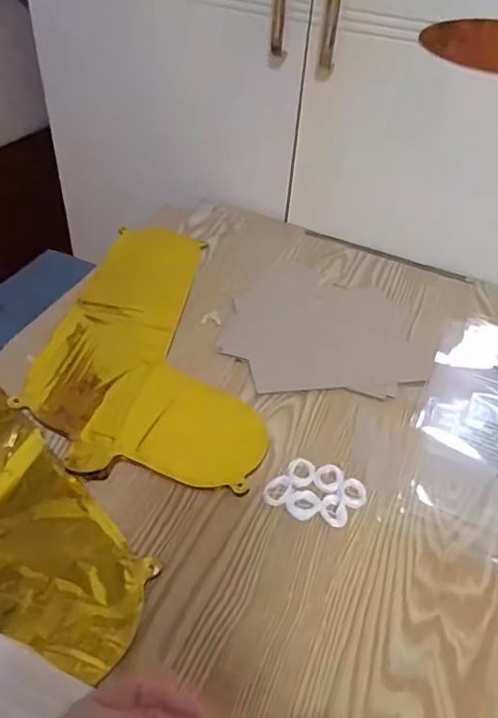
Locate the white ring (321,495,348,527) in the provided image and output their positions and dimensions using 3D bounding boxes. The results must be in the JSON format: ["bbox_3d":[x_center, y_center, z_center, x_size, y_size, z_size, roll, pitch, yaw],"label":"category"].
[{"bbox_3d":[0.071,0.128,0.460,0.021,0.005,0.026,-14,47,-20],"label":"white ring"}]

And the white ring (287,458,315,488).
[{"bbox_3d":[0.046,0.101,0.485,0.024,0.004,0.031,9,43,4],"label":"white ring"}]

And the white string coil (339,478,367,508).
[{"bbox_3d":[0.090,0.117,0.473,0.023,0.008,0.028,12,44,7],"label":"white string coil"}]

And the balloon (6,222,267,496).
[{"bbox_3d":[-0.097,-0.035,0.614,0.229,0.008,0.390,5,43,0],"label":"balloon"}]

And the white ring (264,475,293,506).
[{"bbox_3d":[0.025,0.113,0.472,0.020,0.006,0.030,21,45,16],"label":"white ring"}]

